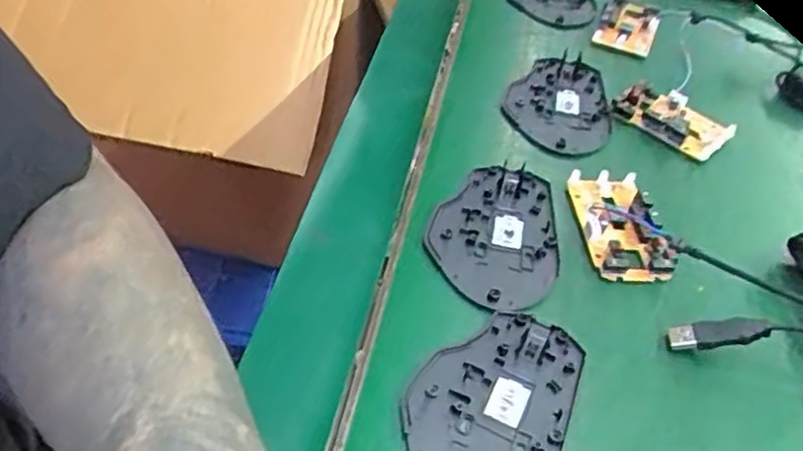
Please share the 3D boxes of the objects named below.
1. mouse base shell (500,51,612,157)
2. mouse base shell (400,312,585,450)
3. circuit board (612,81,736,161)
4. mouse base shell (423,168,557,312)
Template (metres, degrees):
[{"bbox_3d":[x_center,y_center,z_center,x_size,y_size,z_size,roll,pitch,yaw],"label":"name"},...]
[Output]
[{"bbox_3d":[0.114,-0.088,0.515,0.074,0.013,0.110,16,46,9],"label":"mouse base shell"},{"bbox_3d":[0.042,0.083,0.332,0.070,0.006,0.107,22,48,14],"label":"mouse base shell"},{"bbox_3d":[0.193,-0.077,0.511,0.075,0.014,0.052,32,51,23],"label":"circuit board"},{"bbox_3d":[0.055,0.004,0.412,0.071,0.008,0.107,16,46,9],"label":"mouse base shell"}]

